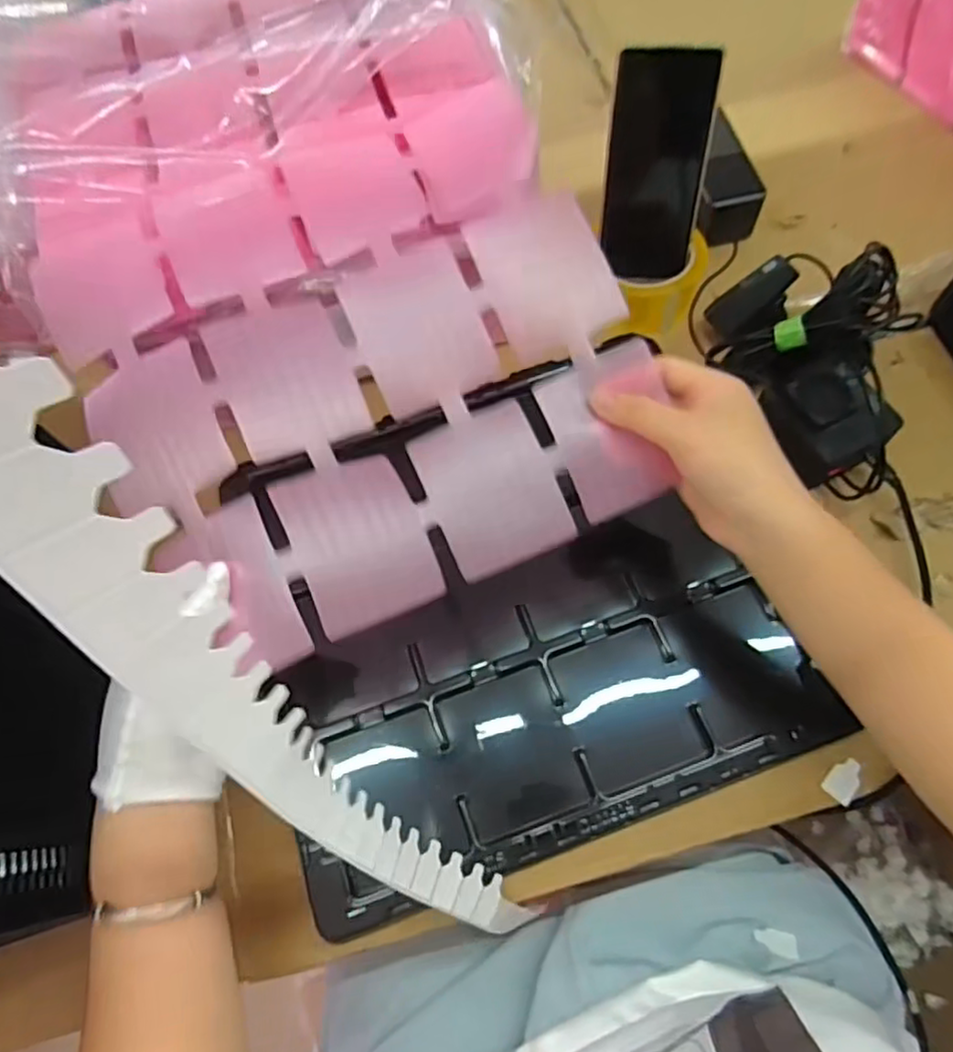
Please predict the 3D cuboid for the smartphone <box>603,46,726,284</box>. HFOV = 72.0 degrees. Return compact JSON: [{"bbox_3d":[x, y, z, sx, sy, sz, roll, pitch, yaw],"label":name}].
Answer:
[{"bbox_3d":[0.145,-0.285,0.527,0.078,0.159,0.010,2,31,4],"label":"smartphone"}]

